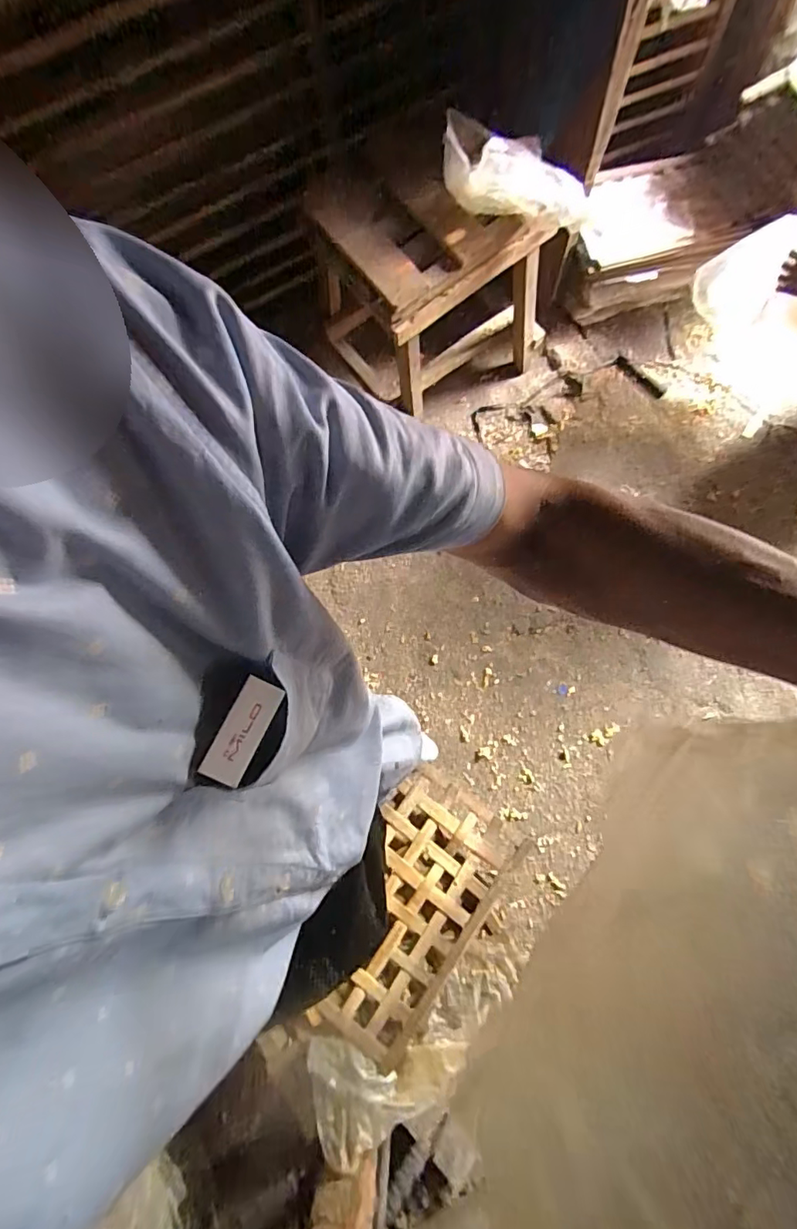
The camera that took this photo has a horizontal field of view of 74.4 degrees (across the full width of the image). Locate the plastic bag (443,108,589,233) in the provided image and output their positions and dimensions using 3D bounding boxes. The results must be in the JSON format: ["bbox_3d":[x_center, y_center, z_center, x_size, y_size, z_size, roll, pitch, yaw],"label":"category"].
[{"bbox_3d":[0.261,-0.975,1.168,0.356,0.116,0.153,17,75,-8],"label":"plastic bag"}]

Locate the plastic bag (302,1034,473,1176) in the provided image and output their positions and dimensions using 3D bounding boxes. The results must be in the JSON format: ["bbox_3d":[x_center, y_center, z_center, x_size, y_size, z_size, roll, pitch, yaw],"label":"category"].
[{"bbox_3d":[-0.029,0.944,1.015,0.301,0.045,0.195,0,74,2],"label":"plastic bag"}]

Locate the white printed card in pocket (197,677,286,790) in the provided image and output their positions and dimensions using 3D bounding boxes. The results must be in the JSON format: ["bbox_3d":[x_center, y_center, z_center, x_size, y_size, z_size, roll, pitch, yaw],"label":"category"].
[{"bbox_3d":[-0.076,0.057,0.256,0.020,0.004,0.051,27,76,-7],"label":"white printed card in pocket"}]

